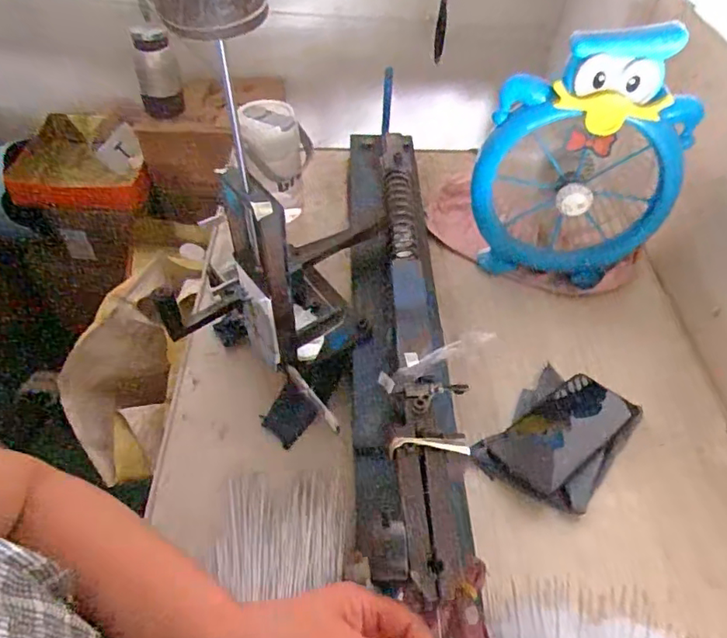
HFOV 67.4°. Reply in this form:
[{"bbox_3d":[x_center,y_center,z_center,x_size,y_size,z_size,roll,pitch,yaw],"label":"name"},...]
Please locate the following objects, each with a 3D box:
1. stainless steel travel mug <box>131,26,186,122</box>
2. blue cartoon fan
[{"bbox_3d":[-0.416,-0.499,1.089,0.075,0.177,0.087,-18,54,-17],"label":"stainless steel travel mug"},{"bbox_3d":[0.248,-0.176,0.632,0.223,0.288,0.084,11,51,6],"label":"blue cartoon fan"}]

